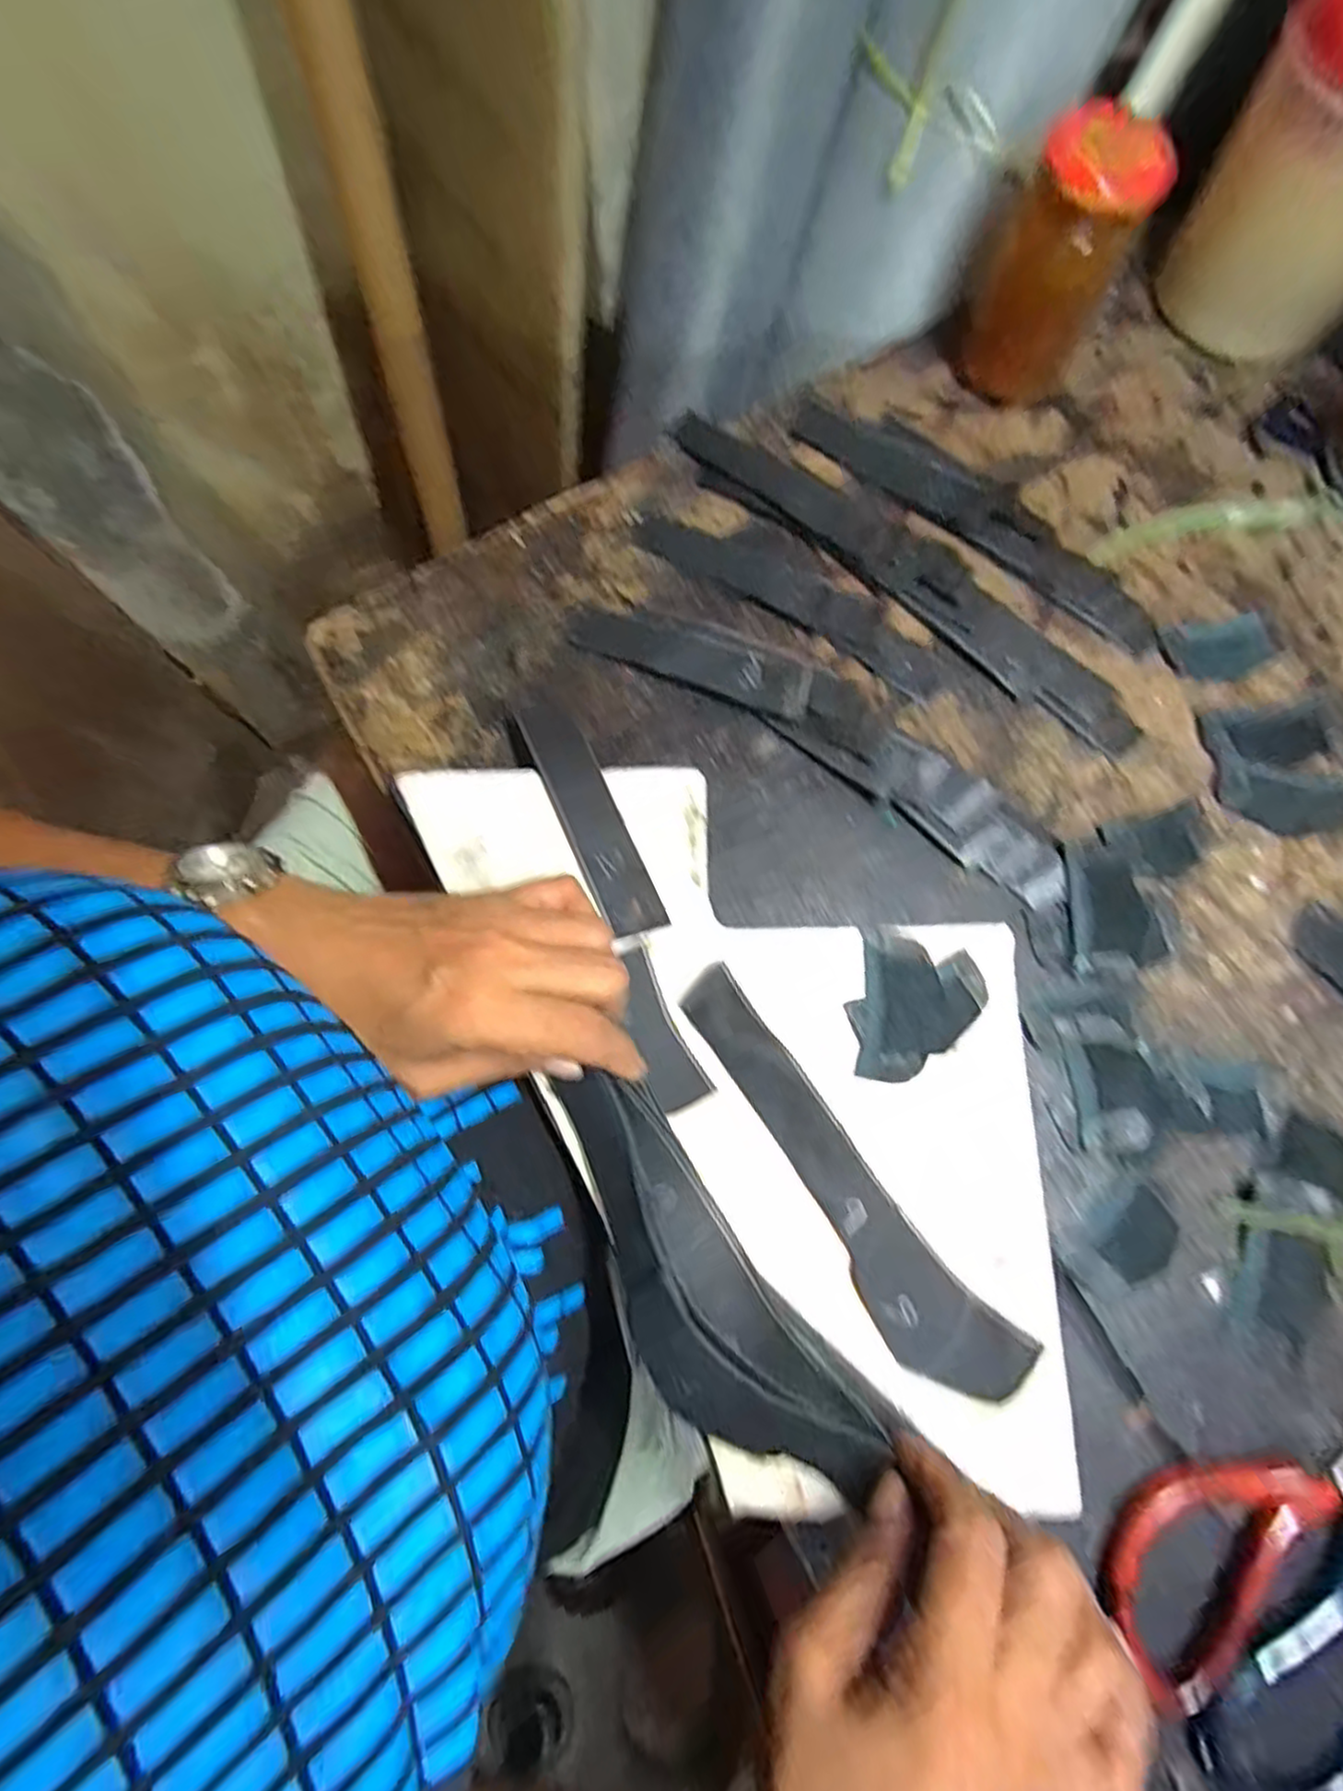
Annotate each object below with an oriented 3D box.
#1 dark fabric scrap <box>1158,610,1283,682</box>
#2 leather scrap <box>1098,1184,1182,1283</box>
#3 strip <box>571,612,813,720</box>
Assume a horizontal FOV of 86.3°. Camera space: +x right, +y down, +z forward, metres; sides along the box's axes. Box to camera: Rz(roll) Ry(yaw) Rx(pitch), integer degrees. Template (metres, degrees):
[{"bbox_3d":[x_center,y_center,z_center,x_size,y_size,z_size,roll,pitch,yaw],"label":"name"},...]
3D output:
[{"bbox_3d":[0.295,-0.132,0.382,0.060,0.004,0.034,-11,75,-4],"label":"dark fabric scrap"},{"bbox_3d":[0.203,0.148,0.307,0.024,0.004,0.036,41,78,10],"label":"leather scrap"},{"bbox_3d":[0.011,-0.125,0.374,0.127,0.007,0.033,20,89,11],"label":"strip"}]

